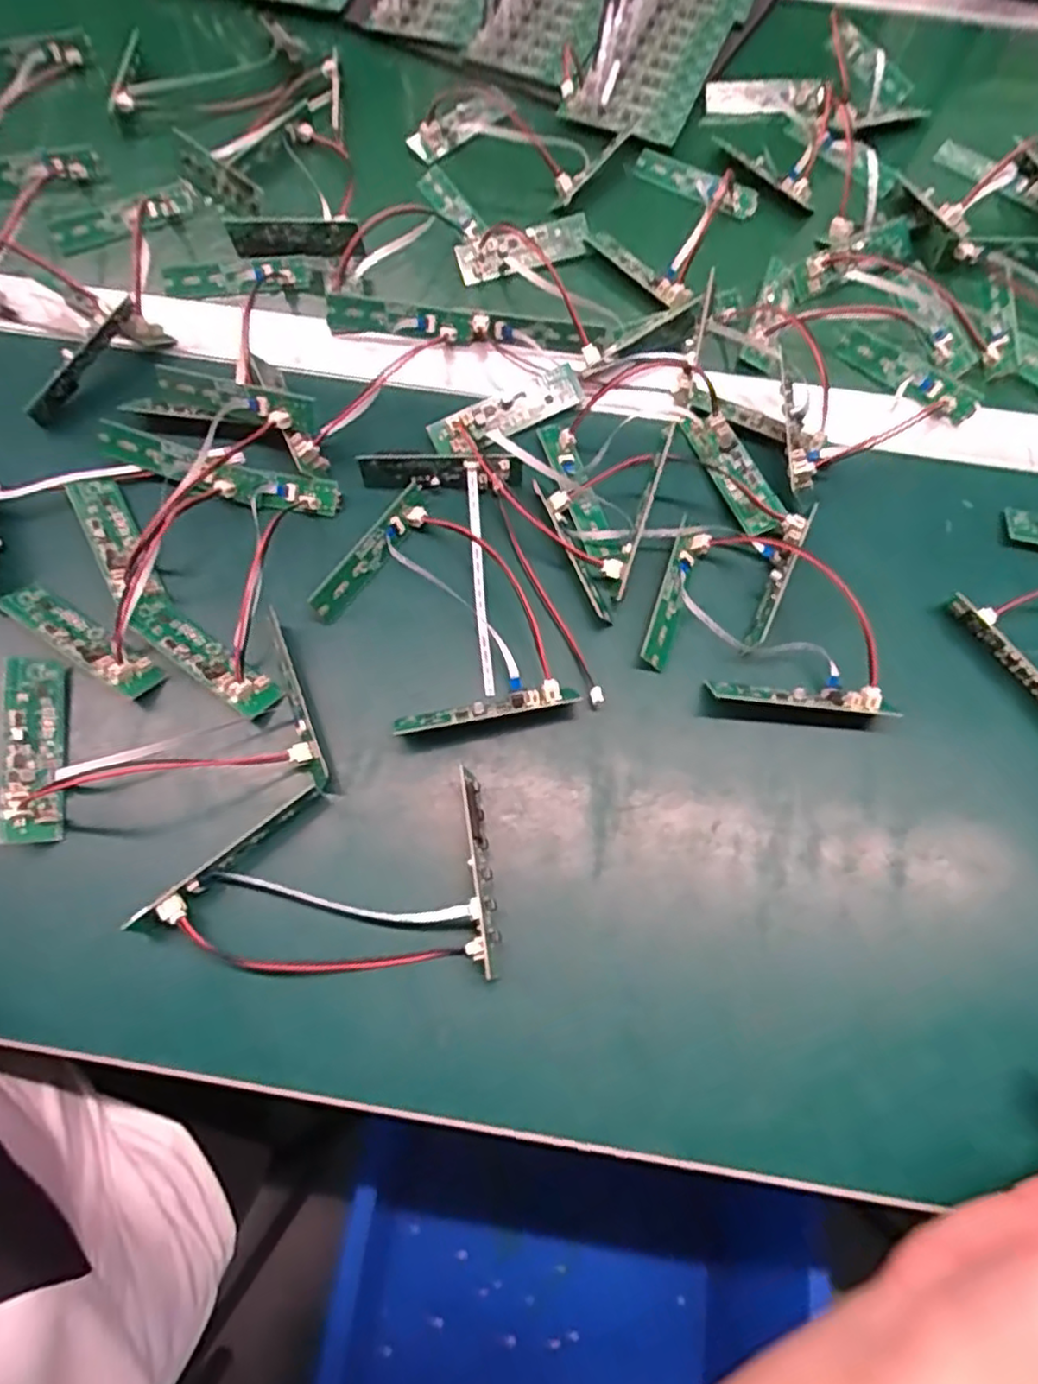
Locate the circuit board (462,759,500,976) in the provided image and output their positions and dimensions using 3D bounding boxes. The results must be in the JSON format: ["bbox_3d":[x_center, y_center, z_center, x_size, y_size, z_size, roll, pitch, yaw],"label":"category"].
[{"bbox_3d":[-0.018,0.073,0.285,0.012,0.014,0.082,-6,68,-4],"label":"circuit board"}]

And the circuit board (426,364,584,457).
[{"bbox_3d":[-0.005,-0.154,0.383,0.091,0.012,0.024,-28,71,-13],"label":"circuit board"}]

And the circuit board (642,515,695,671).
[{"bbox_3d":[0.075,-0.048,0.341,0.014,0.004,0.079,27,69,-21],"label":"circuit board"}]

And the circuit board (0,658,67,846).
[{"bbox_3d":[-0.211,0.023,0.299,0.020,0.008,0.080,-12,68,-7],"label":"circuit board"}]

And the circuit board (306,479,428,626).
[{"bbox_3d":[-0.072,-0.071,0.342,0.014,0.008,0.086,30,70,10],"label":"circuit board"}]

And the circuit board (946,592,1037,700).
[{"bbox_3d":[0.241,-0.012,0.332,0.013,0.013,0.088,-30,72,-13],"label":"circuit board"}]

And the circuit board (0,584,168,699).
[{"bbox_3d":[-0.205,-0.025,0.323,0.083,0.009,0.019,31,70,11],"label":"circuit board"}]

